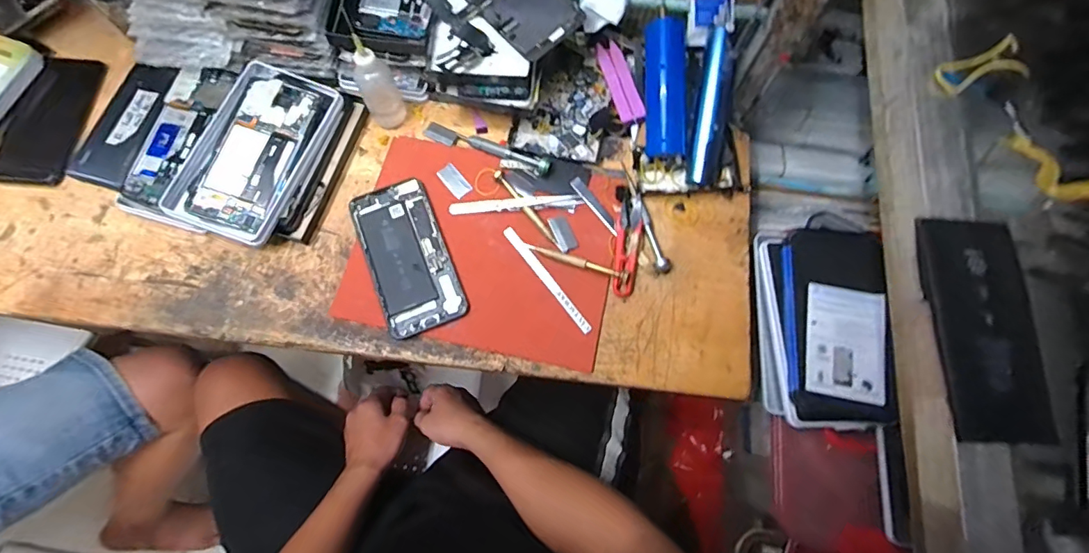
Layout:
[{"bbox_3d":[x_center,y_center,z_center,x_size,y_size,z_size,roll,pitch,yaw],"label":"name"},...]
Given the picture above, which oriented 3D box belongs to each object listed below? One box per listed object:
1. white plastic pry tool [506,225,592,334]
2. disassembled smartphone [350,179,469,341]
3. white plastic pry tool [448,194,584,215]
[{"bbox_3d":[0.002,0.002,0.482,0.011,0.004,0.130,-37,78,-10],"label":"white plastic pry tool"},{"bbox_3d":[-0.136,-0.021,0.488,0.077,0.008,0.155,-22,75,-6],"label":"disassembled smartphone"},{"bbox_3d":[-0.029,-0.076,0.505,0.133,0.004,0.015,-4,74,-1],"label":"white plastic pry tool"}]

